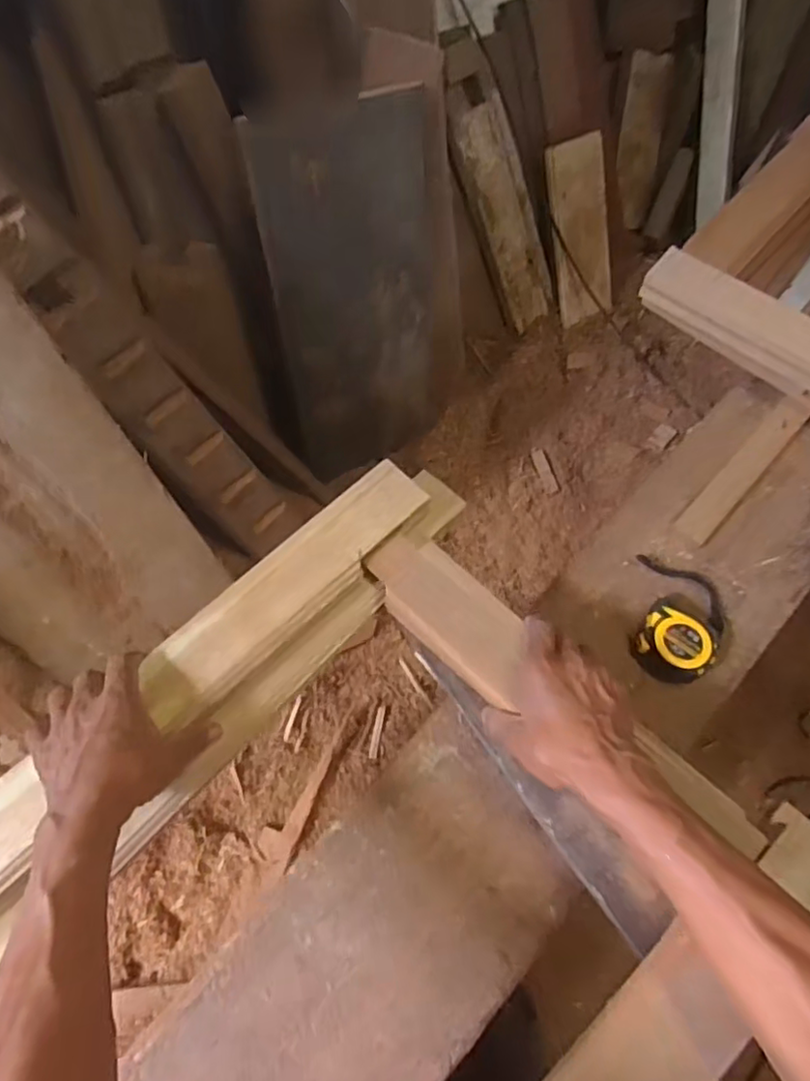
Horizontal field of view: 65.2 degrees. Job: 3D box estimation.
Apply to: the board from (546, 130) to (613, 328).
[{"bbox_3d":[0.394,-0.680,1.406,0.131,0.364,0.029,-24,34,-10],"label":"board"}]

